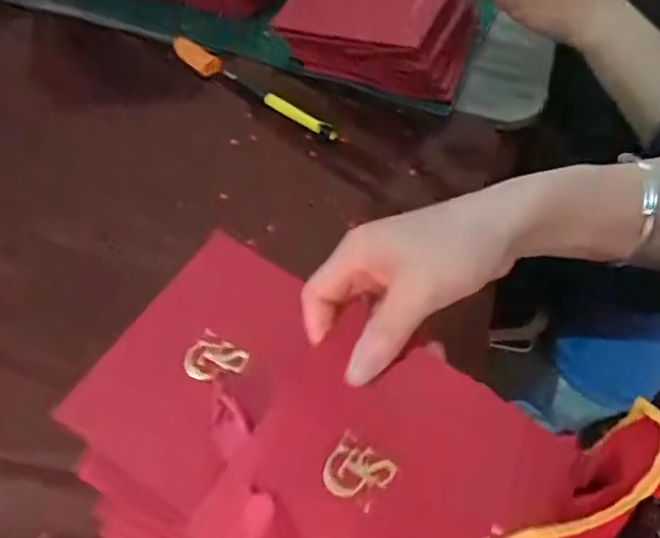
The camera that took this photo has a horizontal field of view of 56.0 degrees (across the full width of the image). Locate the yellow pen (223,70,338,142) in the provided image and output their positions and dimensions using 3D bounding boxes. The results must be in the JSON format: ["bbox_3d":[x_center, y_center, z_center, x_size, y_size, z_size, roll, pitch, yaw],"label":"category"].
[{"bbox_3d":[-0.044,-0.146,0.542,0.123,0.005,0.014,35,59,20],"label":"yellow pen"}]

